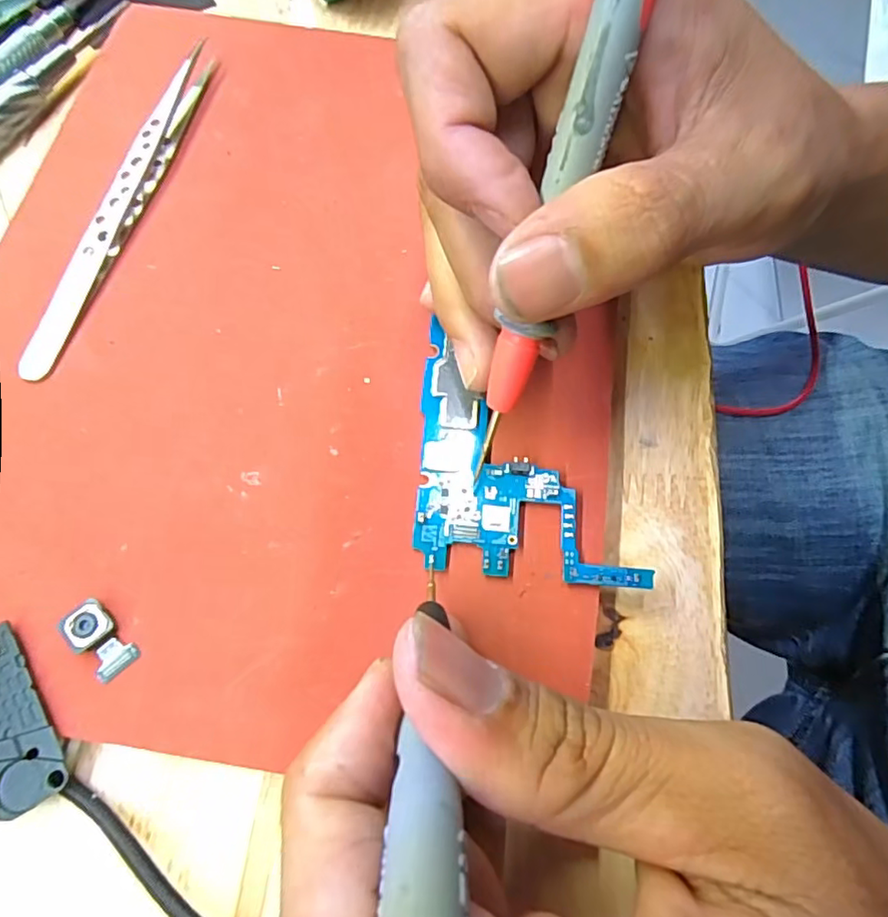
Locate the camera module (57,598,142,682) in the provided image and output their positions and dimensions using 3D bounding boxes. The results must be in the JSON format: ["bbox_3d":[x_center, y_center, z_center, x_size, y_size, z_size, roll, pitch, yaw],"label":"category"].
[{"bbox_3d":[-0.083,0.043,0.141,0.010,0.004,0.019,-40,90,-15],"label":"camera module"}]

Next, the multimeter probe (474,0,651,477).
[{"bbox_3d":[0.028,-0.064,0.116,0.009,0.143,0.007,17,26,4],"label":"multimeter probe"}]

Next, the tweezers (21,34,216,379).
[{"bbox_3d":[-0.101,-0.081,0.186,0.007,0.010,0.124,16,70,4],"label":"tweezers"}]

